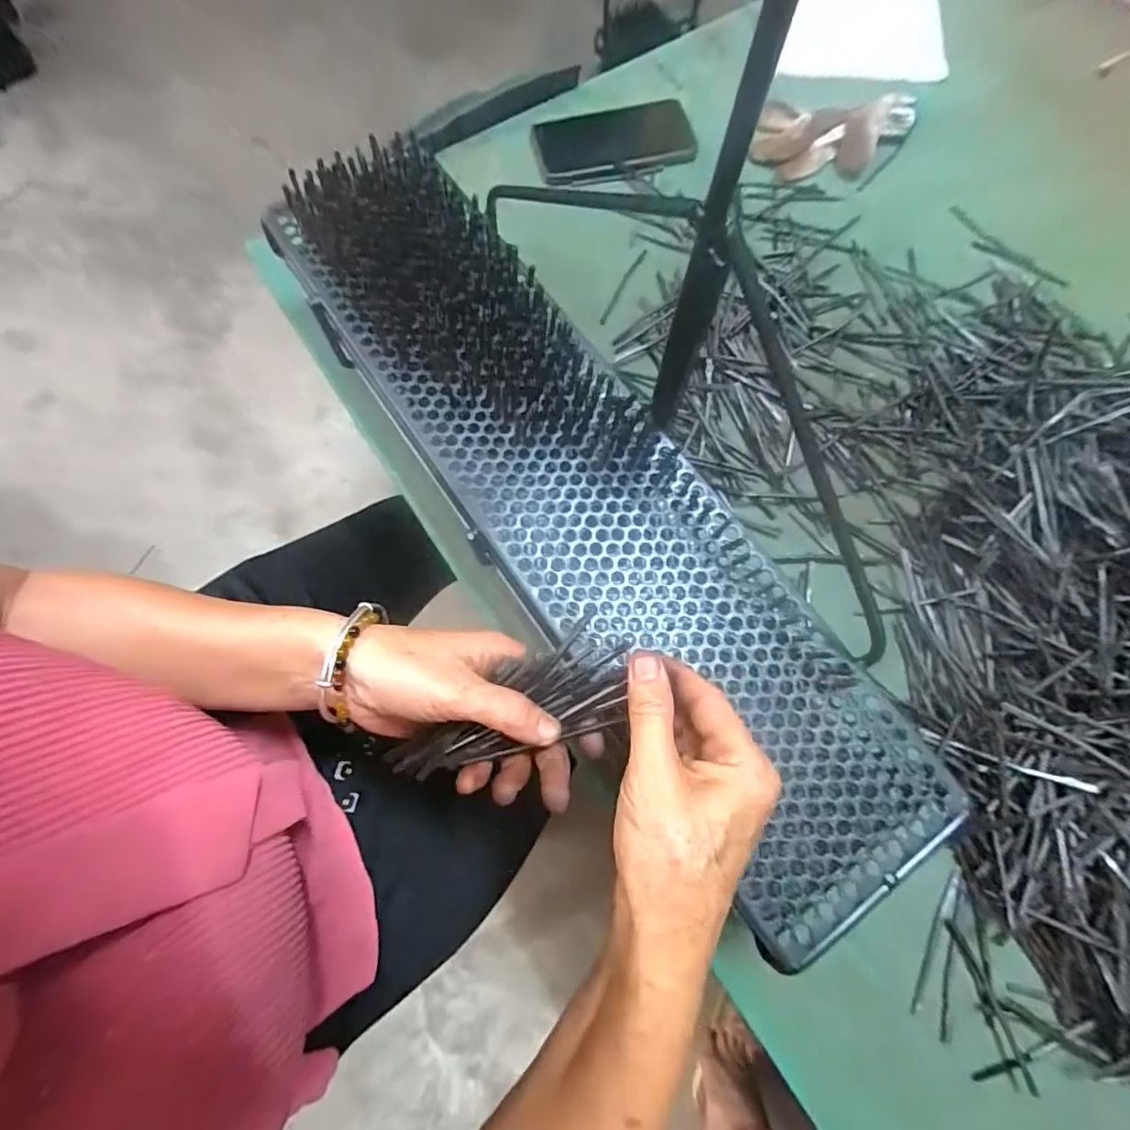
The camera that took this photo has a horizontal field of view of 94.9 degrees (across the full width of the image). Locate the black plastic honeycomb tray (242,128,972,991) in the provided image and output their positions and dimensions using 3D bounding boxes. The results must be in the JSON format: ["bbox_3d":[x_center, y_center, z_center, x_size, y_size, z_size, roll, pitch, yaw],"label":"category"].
[{"bbox_3d":[0.005,-0.055,0.329,0.145,0.035,0.583,-34,78,-9],"label":"black plastic honeycomb tray"}]

